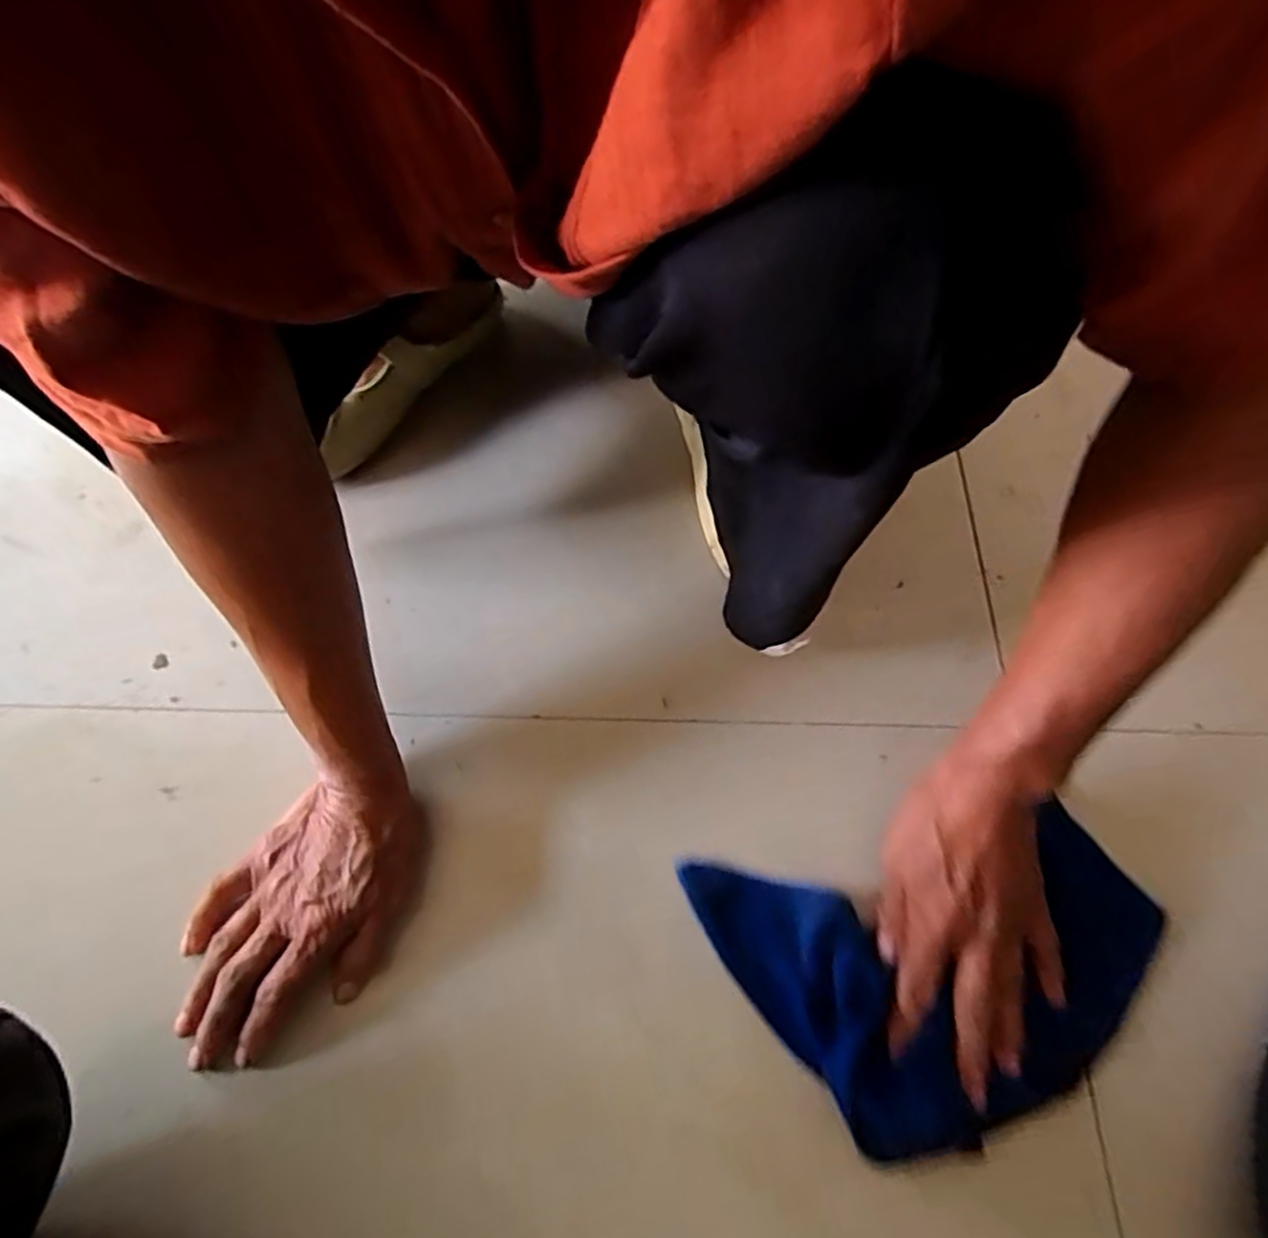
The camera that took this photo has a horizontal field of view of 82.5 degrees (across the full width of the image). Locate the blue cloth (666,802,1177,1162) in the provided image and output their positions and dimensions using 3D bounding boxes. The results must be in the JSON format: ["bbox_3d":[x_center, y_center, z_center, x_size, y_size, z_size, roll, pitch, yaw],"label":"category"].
[{"bbox_3d":[0.171,0.197,0.402,0.253,0.021,0.150,-9,64,-4],"label":"blue cloth"}]

